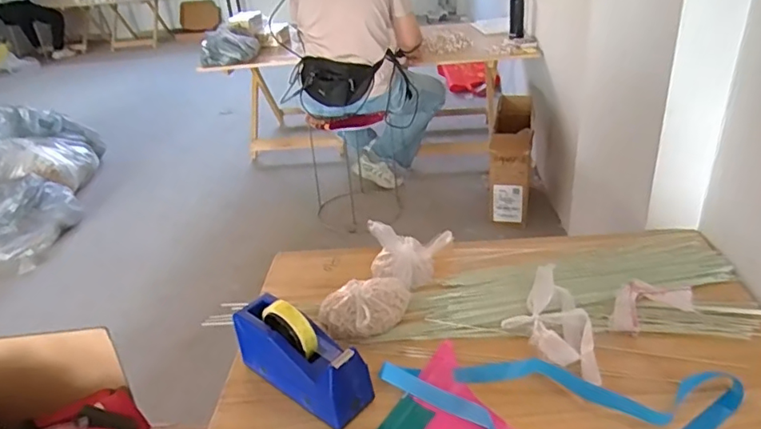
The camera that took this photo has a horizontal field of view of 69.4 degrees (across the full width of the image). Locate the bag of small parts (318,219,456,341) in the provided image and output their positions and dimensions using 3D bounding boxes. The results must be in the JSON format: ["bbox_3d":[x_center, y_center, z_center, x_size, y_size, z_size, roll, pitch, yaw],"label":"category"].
[{"bbox_3d":[0.007,0.072,0.915,0.122,0.122,0.286,11,33,26],"label":"bag of small parts"}]

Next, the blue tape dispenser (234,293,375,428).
[{"bbox_3d":[-0.112,0.192,0.747,0.217,0.123,0.072,28,41,25],"label":"blue tape dispenser"}]

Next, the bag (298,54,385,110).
[{"bbox_3d":[-0.134,-0.460,1.930,0.293,0.156,0.095,-5,29,0],"label":"bag"}]

